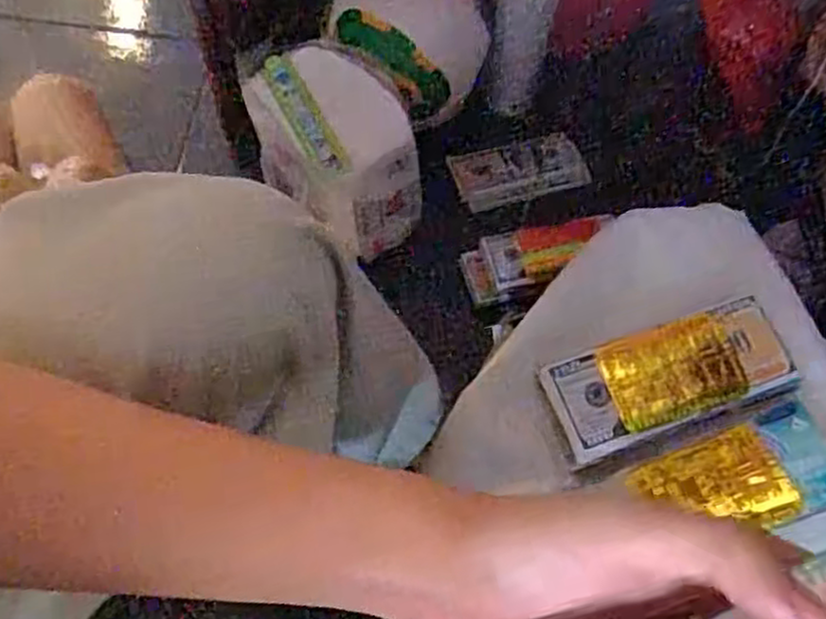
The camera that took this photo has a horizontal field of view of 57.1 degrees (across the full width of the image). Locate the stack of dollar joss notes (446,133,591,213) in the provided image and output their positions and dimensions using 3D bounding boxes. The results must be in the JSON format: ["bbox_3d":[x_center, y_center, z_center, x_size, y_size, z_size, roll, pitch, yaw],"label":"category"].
[{"bbox_3d":[0.130,-0.167,0.923,0.159,0.005,0.069,-12,98,-2],"label":"stack of dollar joss notes"}]

